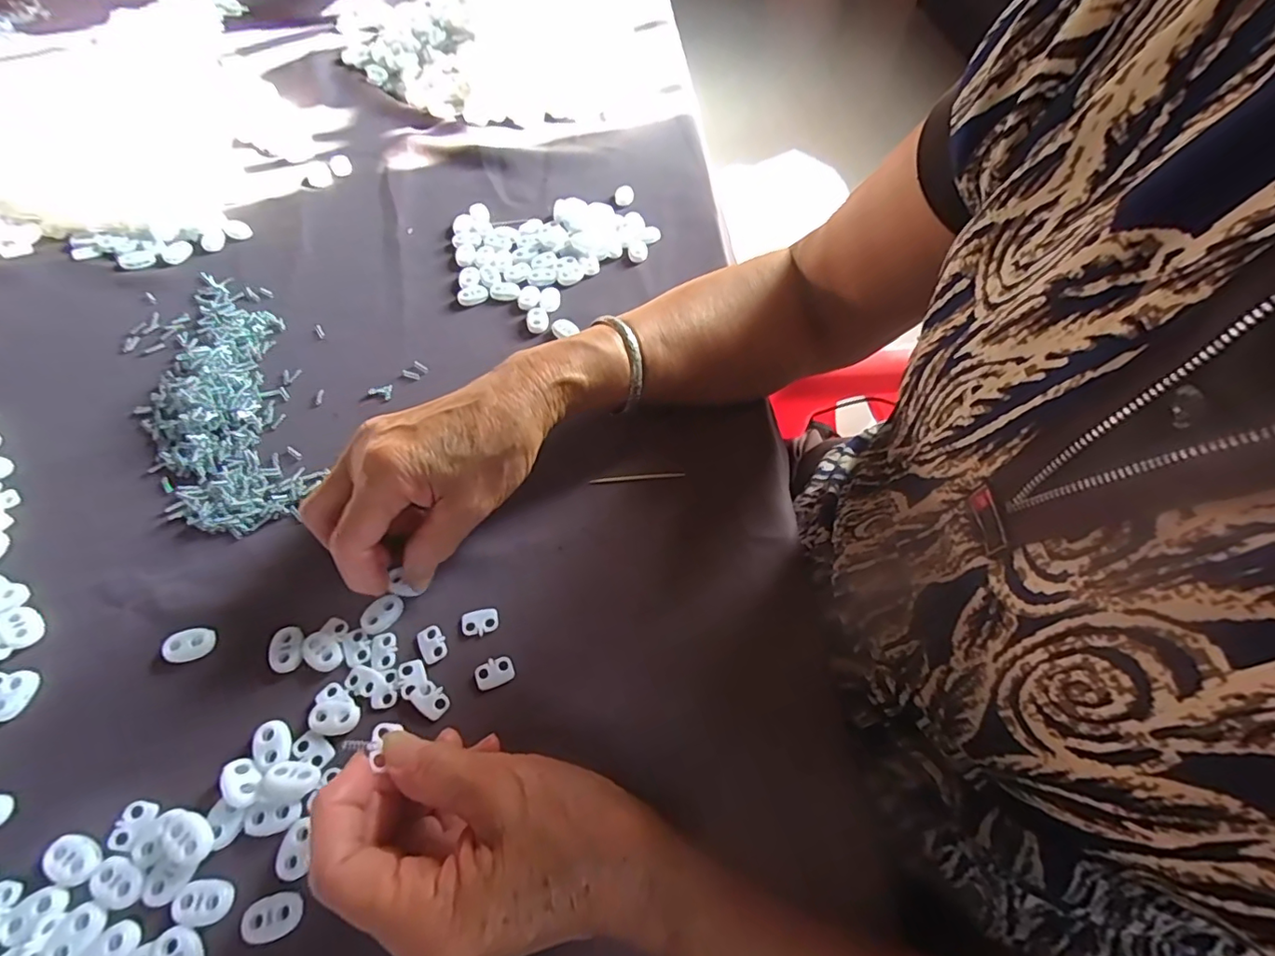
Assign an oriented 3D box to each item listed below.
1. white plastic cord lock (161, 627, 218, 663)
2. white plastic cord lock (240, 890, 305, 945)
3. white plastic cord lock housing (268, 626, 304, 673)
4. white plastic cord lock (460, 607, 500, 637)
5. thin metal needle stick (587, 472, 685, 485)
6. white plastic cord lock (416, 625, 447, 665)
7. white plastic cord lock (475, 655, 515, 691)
[{"bbox_3d":[-0.227,0.084,0.280,0.023,0.005,0.015,-16,61,-12],"label":"white plastic cord lock"},{"bbox_3d":[-0.150,0.179,0.225,0.022,0.004,0.015,-20,62,-14],"label":"white plastic cord lock"},{"bbox_3d":[-0.178,0.087,0.281,0.015,0.004,0.022,-8,59,-8],"label":"white plastic cord lock housing"},{"bbox_3d":[-0.084,0.076,0.295,0.020,0.004,0.014,-12,60,-10],"label":"white plastic cord lock"},{"bbox_3d":[0.000,-0.001,0.345,0.059,0.004,0.004,-6,59,-6],"label":"thin metal needle stick"},{"bbox_3d":[-0.107,0.085,0.286,0.012,0.004,0.019,-25,63,-17],"label":"white plastic cord lock"},{"bbox_3d":[-0.073,0.098,0.282,0.019,0.004,0.014,-19,61,-14],"label":"white plastic cord lock"}]

